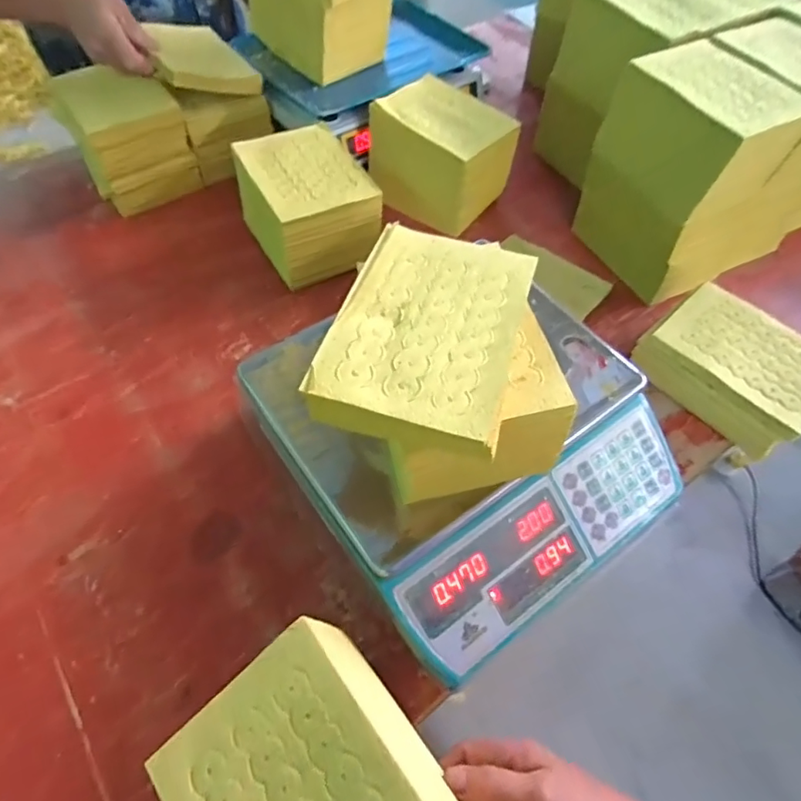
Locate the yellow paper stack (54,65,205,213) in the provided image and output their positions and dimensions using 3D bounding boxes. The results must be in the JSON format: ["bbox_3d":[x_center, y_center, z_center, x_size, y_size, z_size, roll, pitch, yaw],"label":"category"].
[{"bbox_3d":[-0.366,-0.355,0.704,0.131,0.122,0.135,-31,65,-20],"label":"yellow paper stack"}]

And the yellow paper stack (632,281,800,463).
[{"bbox_3d":[0.353,-0.039,0.554,0.117,0.059,0.163,-37,67,-23],"label":"yellow paper stack"}]

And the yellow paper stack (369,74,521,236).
[{"bbox_3d":[0.058,-0.330,0.712,0.164,0.119,0.117,36,63,18],"label":"yellow paper stack"}]

